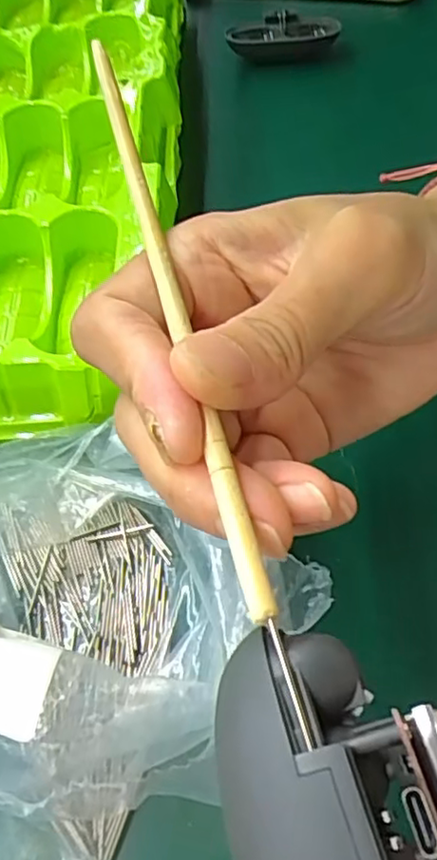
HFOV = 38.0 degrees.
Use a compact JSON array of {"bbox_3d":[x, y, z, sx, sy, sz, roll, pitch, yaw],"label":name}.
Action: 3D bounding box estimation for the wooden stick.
[{"bbox_3d":[-0.015,-0.045,0.155,0.005,0.004,0.186,-14,60,-4],"label":"wooden stick"}]

